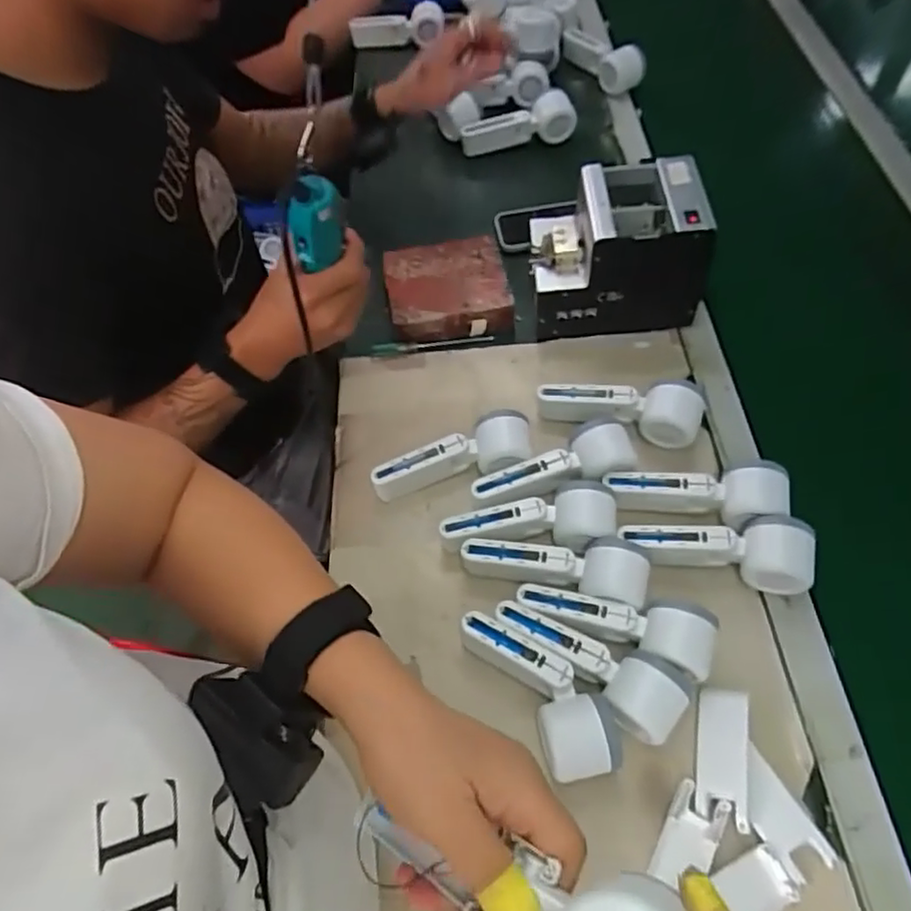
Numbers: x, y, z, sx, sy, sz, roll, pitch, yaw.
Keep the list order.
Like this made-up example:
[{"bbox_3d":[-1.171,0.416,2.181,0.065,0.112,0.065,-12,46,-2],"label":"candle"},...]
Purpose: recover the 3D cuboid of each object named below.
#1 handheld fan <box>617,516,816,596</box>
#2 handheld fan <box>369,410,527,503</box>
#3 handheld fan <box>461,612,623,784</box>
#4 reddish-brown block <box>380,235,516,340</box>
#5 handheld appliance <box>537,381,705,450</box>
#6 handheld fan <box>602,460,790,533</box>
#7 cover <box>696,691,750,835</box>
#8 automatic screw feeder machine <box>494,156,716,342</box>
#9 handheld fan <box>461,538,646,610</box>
[{"bbox_3d":[0.237,0.083,0.591,0.166,0.054,0.056,9,59,9],"label":"handheld fan"},{"bbox_3d":[-0.004,0.000,0.673,0.164,0.053,0.055,-8,58,-2],"label":"handheld fan"},{"bbox_3d":[0.068,0.199,0.543,0.068,0.045,0.163,-39,64,-19],"label":"handheld fan"},{"bbox_3d":[-0.009,-0.207,0.808,0.146,0.047,0.129,-7,58,-1],"label":"reddish-brown block"},{"bbox_3d":[0.173,-0.051,0.681,0.169,0.053,0.053,9,59,9],"label":"handheld appliance"},{"bbox_3d":[0.232,0.038,0.623,0.165,0.047,0.056,0,57,18],"label":"handheld fan"},{"bbox_3d":[0.215,0.240,0.518,0.038,0.010,0.100,9,59,9],"label":"cover"},{"bbox_3d":[0.181,-0.233,0.742,0.182,0.155,0.122,-2,58,2],"label":"automatic screw feeder machine"},{"bbox_3d":[0.091,0.102,0.599,0.167,0.050,0.050,10,59,9],"label":"handheld fan"}]

